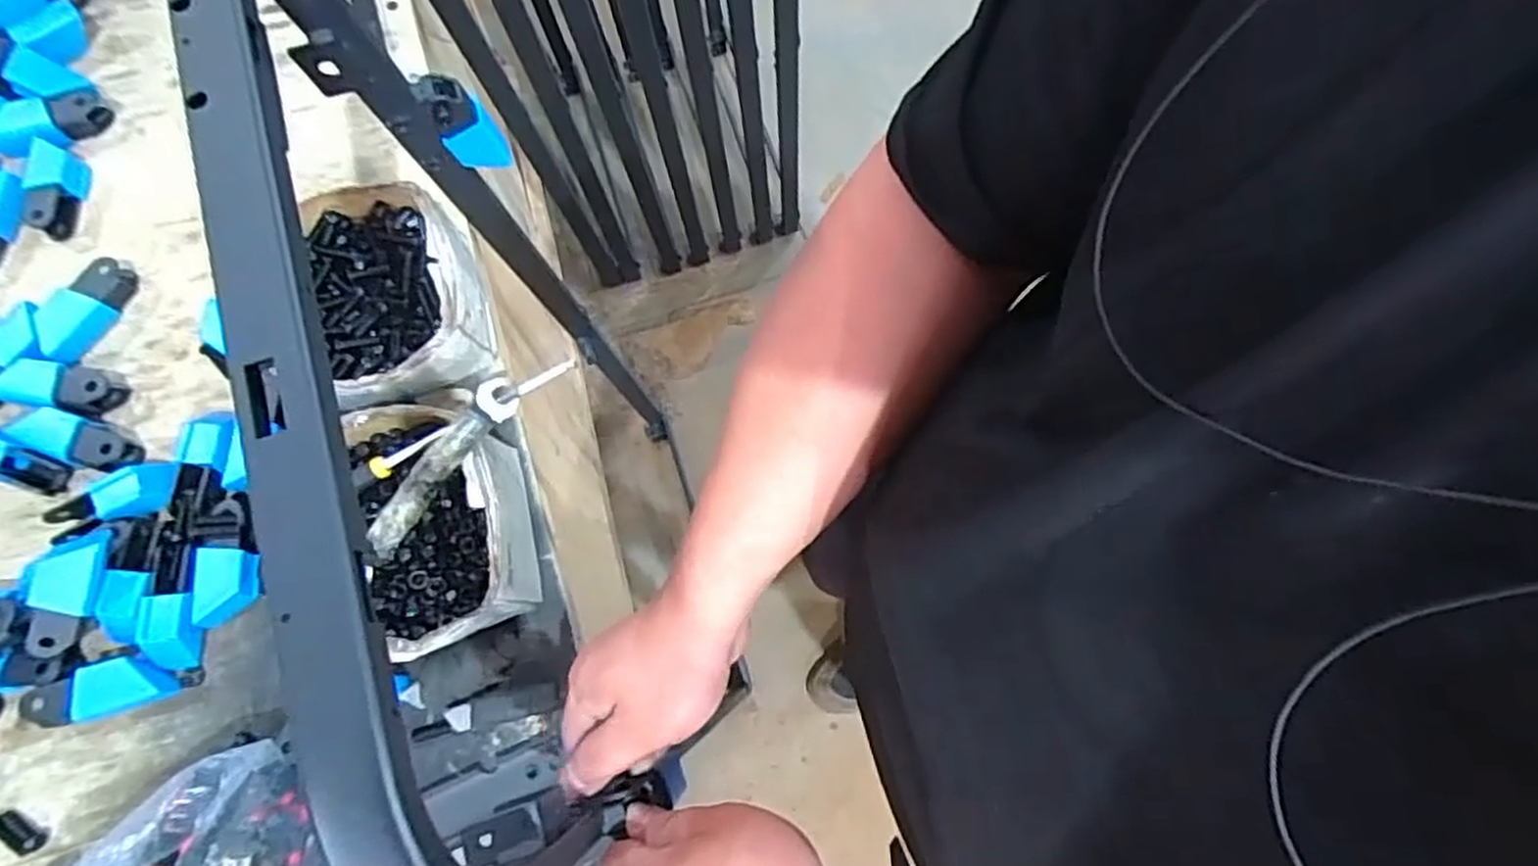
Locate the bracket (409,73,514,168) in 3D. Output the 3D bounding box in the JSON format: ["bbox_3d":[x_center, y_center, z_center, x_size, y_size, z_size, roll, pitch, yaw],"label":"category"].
[{"bbox_3d":[-0.225,-0.230,0.567,0.042,0.088,0.023,-25,76,-9],"label":"bracket"}]

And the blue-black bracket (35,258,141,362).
[{"bbox_3d":[-0.549,-0.100,0.616,0.040,0.024,0.085,32,75,7],"label":"blue-black bracket"}]

